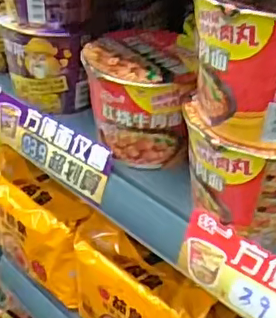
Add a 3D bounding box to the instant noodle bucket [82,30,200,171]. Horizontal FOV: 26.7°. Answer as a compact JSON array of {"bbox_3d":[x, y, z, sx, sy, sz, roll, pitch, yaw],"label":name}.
[{"bbox_3d":[0.001,-0.068,0.595,0.102,0.103,0.118,0,34,-3],"label":"instant noodle bucket"}]

